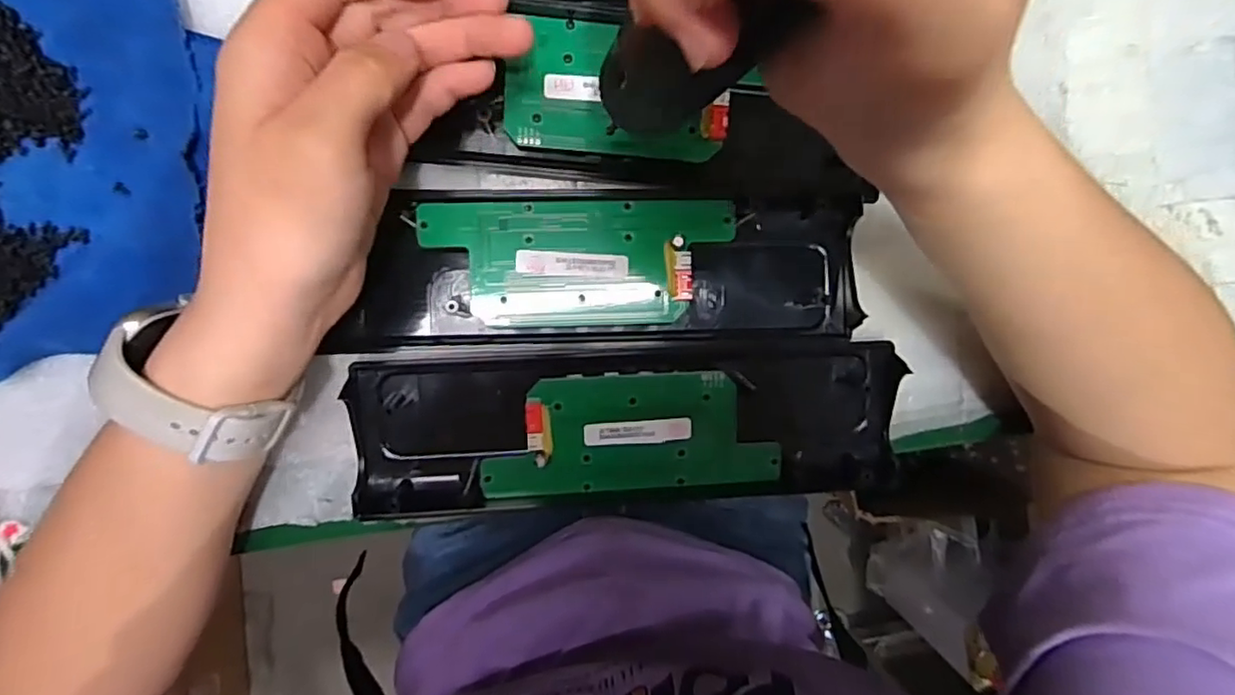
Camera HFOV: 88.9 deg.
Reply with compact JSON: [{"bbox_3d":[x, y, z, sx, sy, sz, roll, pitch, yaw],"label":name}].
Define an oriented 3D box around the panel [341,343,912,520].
[{"bbox_3d":[0.008,0.037,0.289,0.244,0.014,0.071,-3,95,-4],"label":"panel"}]

